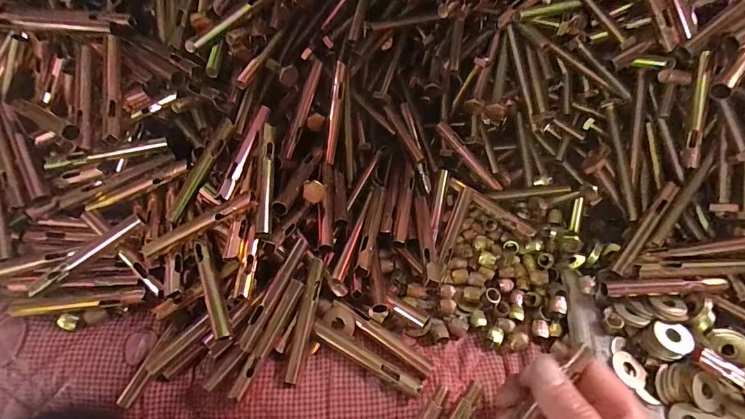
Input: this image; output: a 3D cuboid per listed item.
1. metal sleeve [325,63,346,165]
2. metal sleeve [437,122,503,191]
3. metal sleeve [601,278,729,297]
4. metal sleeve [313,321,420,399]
[{"bbox_3d":[-0.031,-0.080,0.343,0.007,0.082,0.009,11,18,6],"label":"metal sleeve"},{"bbox_3d":[0.085,-0.045,0.362,0.080,0.008,0.010,45,63,-11],"label":"metal sleeve"},{"bbox_3d":[0.210,0.056,0.297,0.087,0.011,0.012,-1,58,-1],"label":"metal sleeve"},{"bbox_3d":[-0.005,0.102,0.279,0.081,0.009,0.011,27,61,15],"label":"metal sleeve"}]

